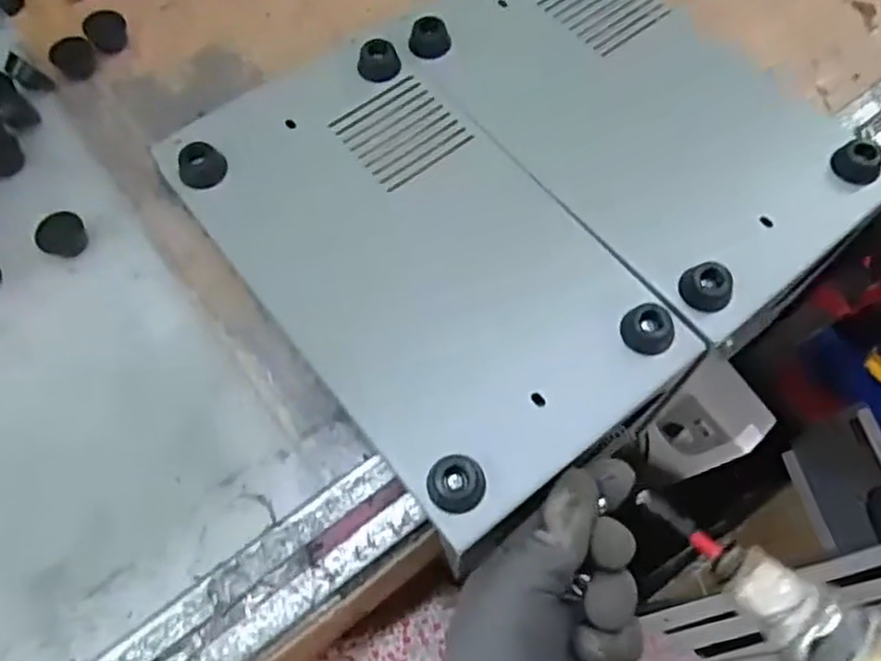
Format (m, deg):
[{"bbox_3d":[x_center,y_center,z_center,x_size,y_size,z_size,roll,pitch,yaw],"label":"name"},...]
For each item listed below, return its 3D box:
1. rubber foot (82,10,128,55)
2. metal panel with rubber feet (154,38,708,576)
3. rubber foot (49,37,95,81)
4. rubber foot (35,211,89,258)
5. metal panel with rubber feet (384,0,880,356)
[{"bbox_3d":[-0.206,-0.185,0.444,0.024,0.014,0.023,0,69,0],"label":"rubber foot"},{"bbox_3d":[-0.013,-0.043,0.364,0.151,0.022,0.266,-36,73,-13],"label":"metal panel with rubber feet"},{"bbox_3d":[-0.221,-0.165,0.431,0.024,0.017,0.019,-31,72,-11],"label":"rubber foot"},{"bbox_3d":[-0.204,-0.051,0.384,0.023,0.014,0.020,-13,70,-5],"label":"rubber foot"},{"bbox_3d":[0.108,-0.128,0.410,0.156,0.029,0.267,-39,72,-15],"label":"metal panel with rubber feet"}]

